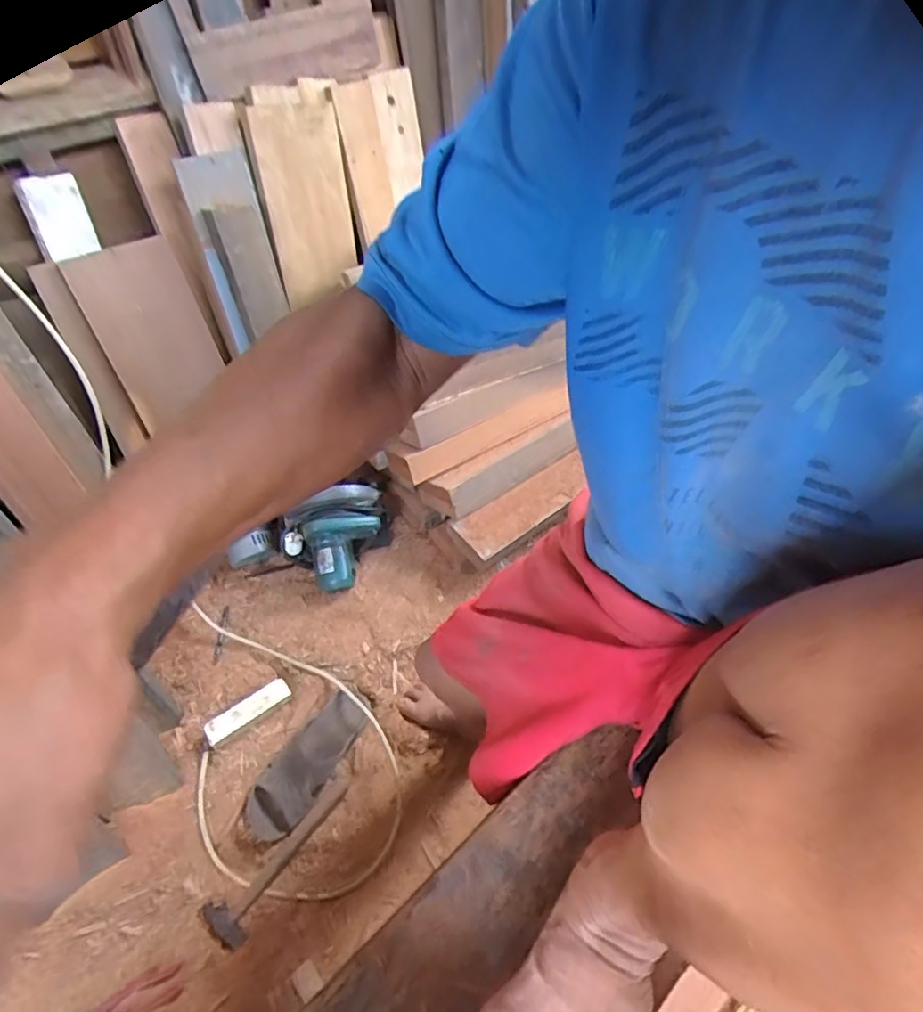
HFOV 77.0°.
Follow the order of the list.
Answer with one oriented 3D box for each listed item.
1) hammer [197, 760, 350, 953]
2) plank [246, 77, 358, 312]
[{"bbox_3d":[-0.298,0.596,1.005,0.080,0.025,0.310,35,58,23],"label":"hammer"},{"bbox_3d":[-0.388,-0.781,1.466,0.045,0.453,0.267,22,46,26],"label":"plank"}]

